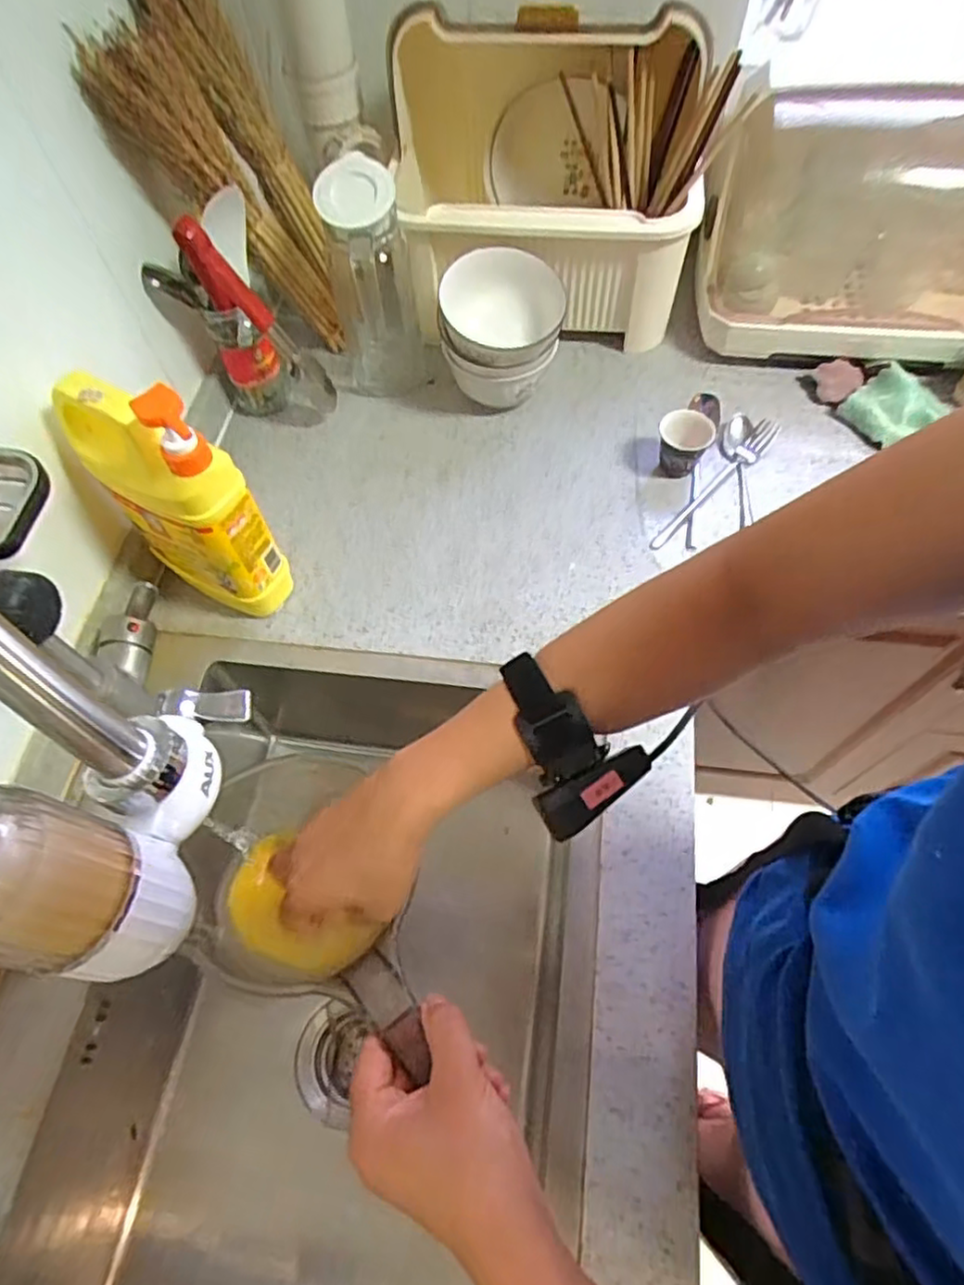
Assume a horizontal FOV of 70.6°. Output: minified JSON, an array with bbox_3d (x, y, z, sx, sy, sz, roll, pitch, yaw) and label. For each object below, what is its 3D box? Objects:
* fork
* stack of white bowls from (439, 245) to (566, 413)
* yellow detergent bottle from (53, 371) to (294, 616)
[{"bbox_3d":[0.247,-0.166,0.712,0.022,0.020,0.206,38,69,20],"label":"fork"},{"bbox_3d":[0.021,-0.329,0.739,0.125,0.134,0.132,0,62,2],"label":"stack of white bowls"},{"bbox_3d":[-0.256,-0.117,0.578,0.140,0.246,0.060,27,66,15],"label":"yellow detergent bottle"}]

